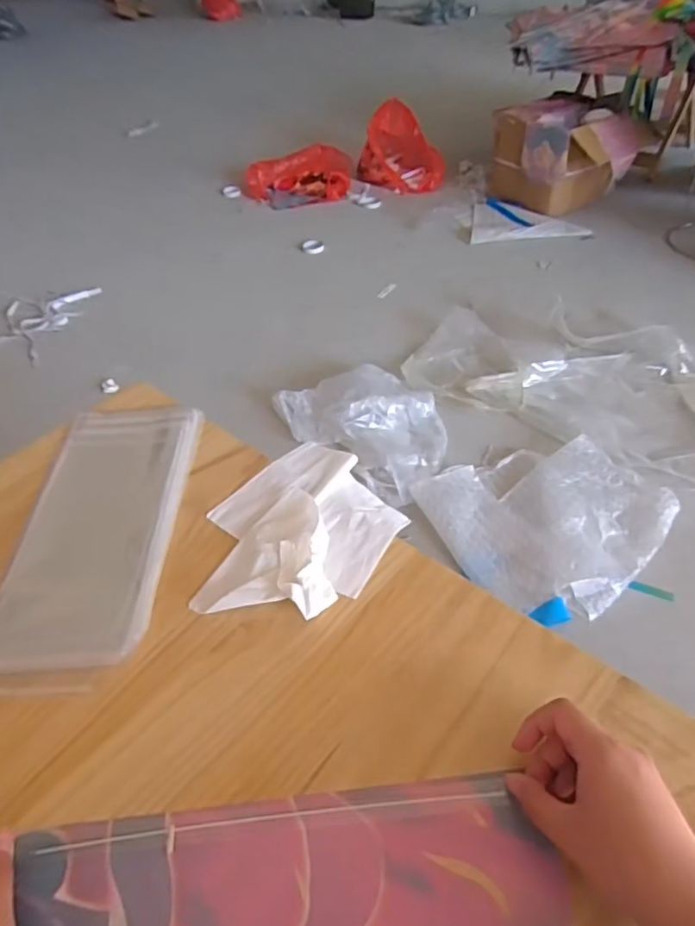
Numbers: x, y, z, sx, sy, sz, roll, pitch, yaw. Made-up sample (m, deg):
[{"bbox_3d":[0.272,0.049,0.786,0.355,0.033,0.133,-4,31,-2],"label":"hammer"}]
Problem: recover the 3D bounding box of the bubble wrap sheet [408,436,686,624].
[{"bbox_3d":[0.418,0.093,1.249,0.408,0.041,0.415,-31,50,-22],"label":"bubble wrap sheet"}]

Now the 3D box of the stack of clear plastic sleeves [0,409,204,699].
[{"bbox_3d":[-0.260,0.064,0.630,0.165,0.014,0.372,-1,44,4],"label":"stack of clear plastic sleeves"}]

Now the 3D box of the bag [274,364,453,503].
[{"bbox_3d":[0.065,-0.110,1.481,0.439,0.102,0.330,32,57,31],"label":"bag"}]

